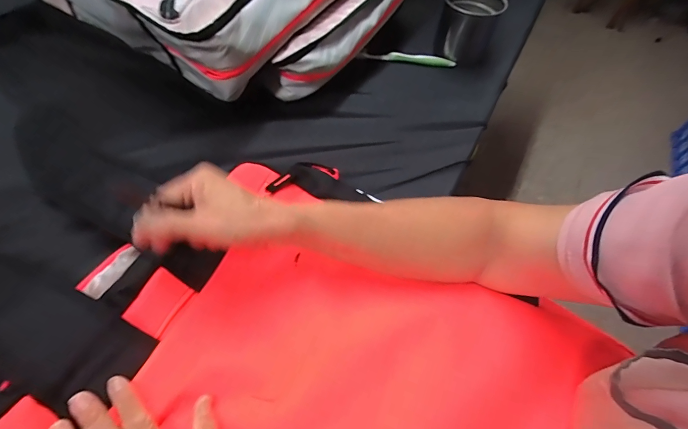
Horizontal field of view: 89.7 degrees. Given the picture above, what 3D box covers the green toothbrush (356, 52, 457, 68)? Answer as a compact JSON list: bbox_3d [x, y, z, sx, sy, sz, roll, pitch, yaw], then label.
[{"bbox_3d":[0.112,-0.279,0.620,0.173,0.019,0.006,2,57,-2],"label":"green toothbrush"}]

